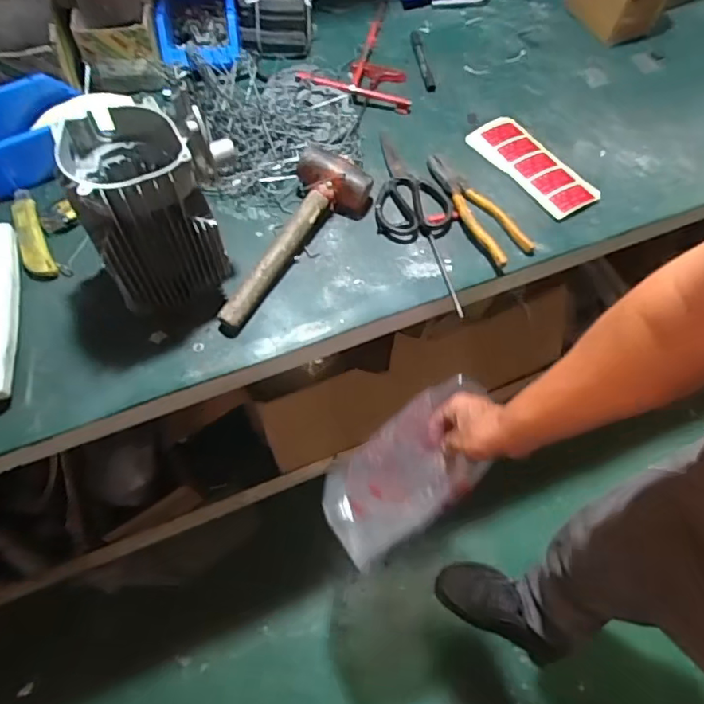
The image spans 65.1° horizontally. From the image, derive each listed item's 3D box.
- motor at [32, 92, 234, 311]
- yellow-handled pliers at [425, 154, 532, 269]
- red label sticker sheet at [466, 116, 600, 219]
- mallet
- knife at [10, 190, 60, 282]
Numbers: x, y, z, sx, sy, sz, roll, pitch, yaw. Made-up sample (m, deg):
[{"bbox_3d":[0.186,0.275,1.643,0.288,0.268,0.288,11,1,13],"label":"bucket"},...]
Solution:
[{"bbox_3d":[-0.217,-0.153,0.581,0.121,0.159,0.131,-28,67,-15],"label":"motor"},{"bbox_3d":[0.172,-0.201,0.738,0.063,0.028,0.204,-19,65,-12],"label":"yellow-handled pliers"},{"bbox_3d":[0.259,-0.270,0.792,0.085,0.015,0.196,-30,67,-16],"label":"red label sticker sheet"},{"bbox_3d":[-0.066,-0.138,0.690,0.099,0.050,0.279,23,64,9],"label":"mallet"},{"bbox_3d":[-0.411,-0.153,0.704,0.034,0.019,0.153,-24,66,-14],"label":"knife"}]

